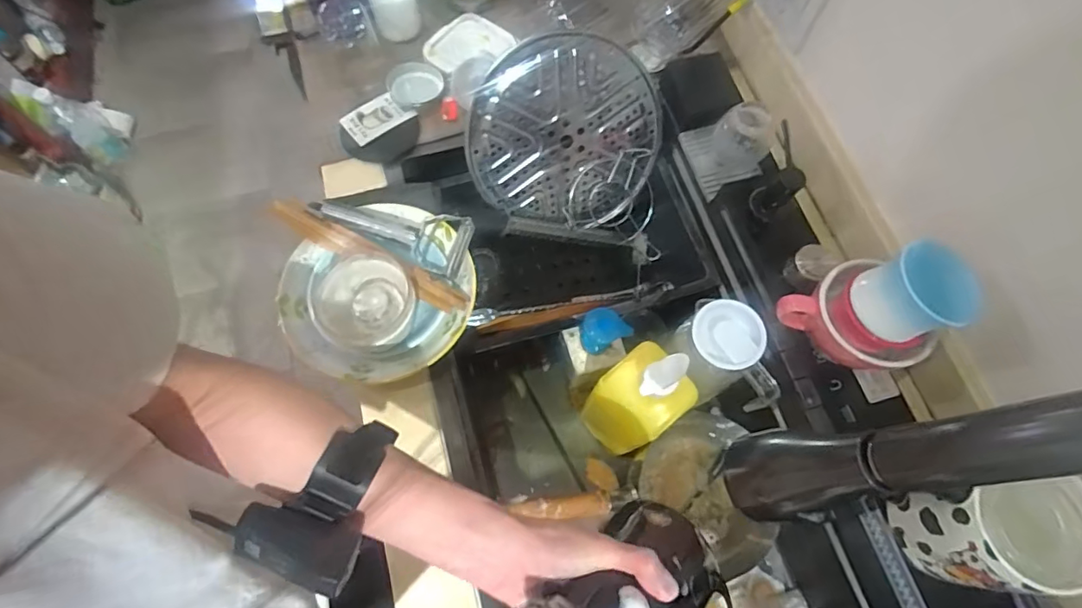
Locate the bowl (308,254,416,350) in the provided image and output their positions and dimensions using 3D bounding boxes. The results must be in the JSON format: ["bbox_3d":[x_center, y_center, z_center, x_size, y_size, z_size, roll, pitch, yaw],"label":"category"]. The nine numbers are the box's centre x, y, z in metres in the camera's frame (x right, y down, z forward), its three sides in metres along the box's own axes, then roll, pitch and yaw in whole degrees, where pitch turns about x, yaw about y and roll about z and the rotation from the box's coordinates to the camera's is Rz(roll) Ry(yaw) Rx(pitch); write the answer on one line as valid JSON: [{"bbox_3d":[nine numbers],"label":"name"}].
[{"bbox_3d":[-0.163,0.003,0.501,0.094,0.062,0.093,1,69,-2],"label":"bowl"}]

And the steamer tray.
[{"bbox_3d":[0.035,-0.210,0.667,0.237,0.225,0.012,9,24,-18],"label":"steamer tray"}]

